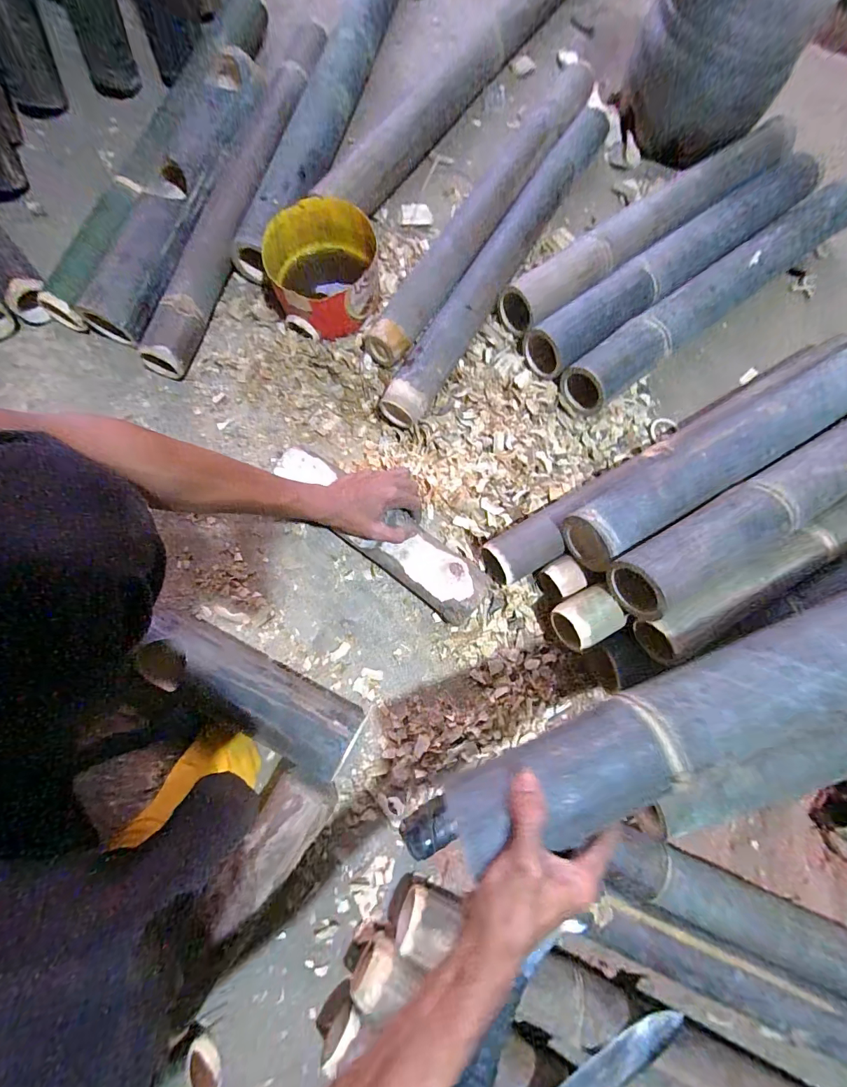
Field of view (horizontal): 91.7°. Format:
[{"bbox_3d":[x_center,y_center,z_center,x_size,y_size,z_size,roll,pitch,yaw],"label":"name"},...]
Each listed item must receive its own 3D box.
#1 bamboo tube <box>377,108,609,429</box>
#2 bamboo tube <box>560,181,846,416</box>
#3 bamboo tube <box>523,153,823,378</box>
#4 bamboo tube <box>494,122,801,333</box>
[{"bbox_3d":[0.119,-0.427,0.614,0.062,0.075,0.598,32,78,4],"label":"bamboo tube"},{"bbox_3d":[0.423,-0.360,0.597,0.536,0.069,0.068,-36,82,-9],"label":"bamboo tube"},{"bbox_3d":[0.369,-0.408,0.607,0.536,0.064,0.071,-35,82,-9],"label":"bamboo tube"},{"bbox_3d":[0.336,-0.465,0.615,0.525,0.068,0.074,-34,81,-9],"label":"bamboo tube"}]

